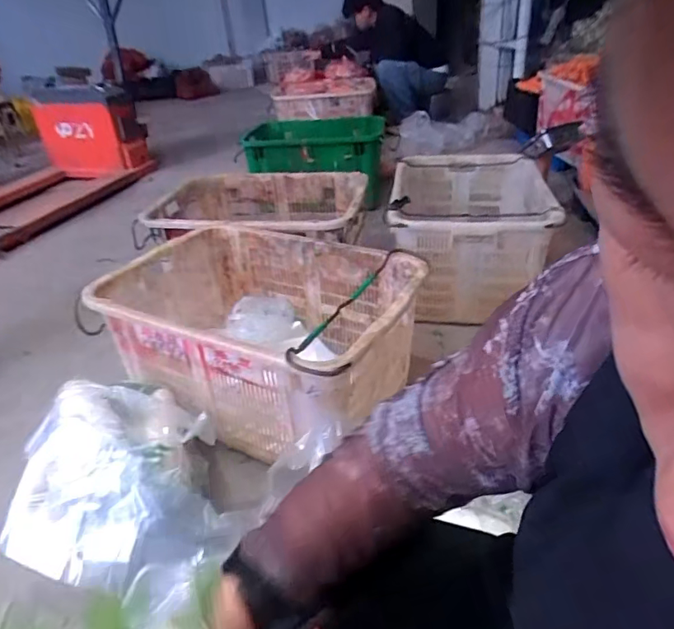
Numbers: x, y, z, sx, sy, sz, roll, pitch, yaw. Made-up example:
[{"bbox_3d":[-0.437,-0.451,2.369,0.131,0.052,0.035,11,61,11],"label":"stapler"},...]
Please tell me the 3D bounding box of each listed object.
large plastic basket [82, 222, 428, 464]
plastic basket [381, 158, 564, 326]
[{"bbox_3d":[-0.175,0.051,1.207,0.699,0.335,0.518,10,35,24],"label":"large plastic basket"},{"bbox_3d":[0.433,-0.285,1.676,0.468,0.357,0.626,0,32,10],"label":"plastic basket"}]

